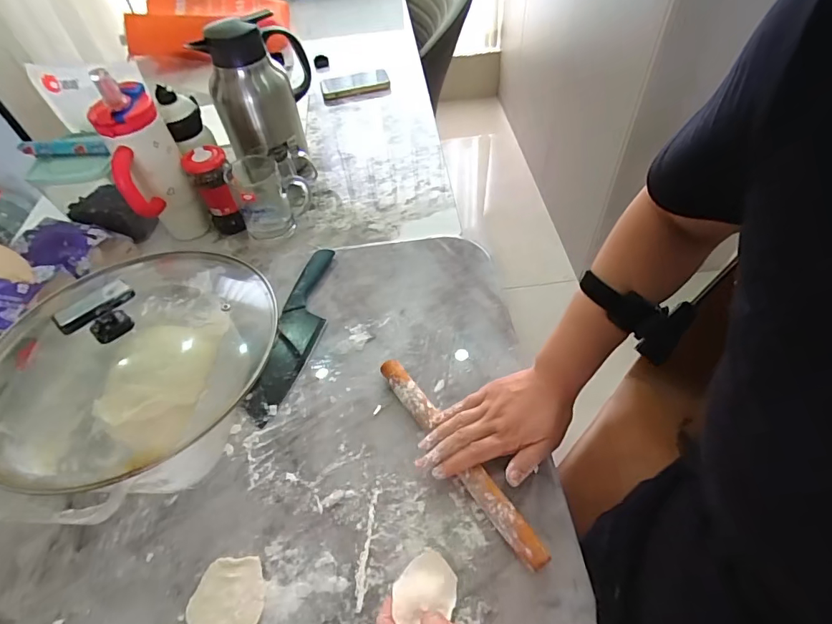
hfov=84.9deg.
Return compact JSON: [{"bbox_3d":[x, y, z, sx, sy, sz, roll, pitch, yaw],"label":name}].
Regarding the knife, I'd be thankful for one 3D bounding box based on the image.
[{"bbox_3d":[-0.162,0.019,0.626,0.058,0.028,0.274,6,52,10],"label":"knife"}]

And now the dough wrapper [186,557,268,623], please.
[{"bbox_3d":[-0.183,0.276,0.441,0.071,0.004,0.065,-3,51,3],"label":"dough wrapper"}]

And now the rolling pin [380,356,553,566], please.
[{"bbox_3d":[0.042,0.153,0.498,0.027,0.023,0.268,-30,57,-18],"label":"rolling pin"}]

